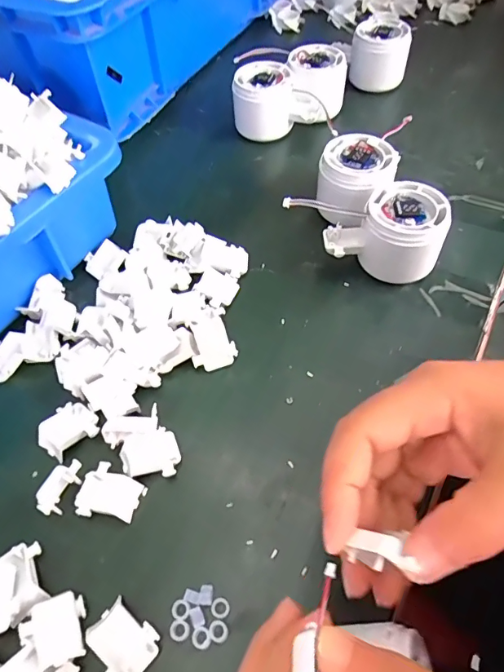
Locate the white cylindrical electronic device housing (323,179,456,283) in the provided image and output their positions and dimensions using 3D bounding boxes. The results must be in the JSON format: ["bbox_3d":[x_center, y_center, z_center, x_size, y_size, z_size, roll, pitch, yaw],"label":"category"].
[{"bbox_3d":[0.098,-0.073,0.337,0.079,0.052,0.060,26,61,19],"label":"white cylindrical electronic device housing"}]

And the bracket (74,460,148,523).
[{"bbox_3d":[-0.080,0.090,0.260,0.034,0.008,0.029,18,58,14],"label":"bracket"}]

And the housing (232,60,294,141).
[{"bbox_3d":[0.009,-0.224,0.446,0.054,0.056,0.054,-3,56,0],"label":"housing"}]

